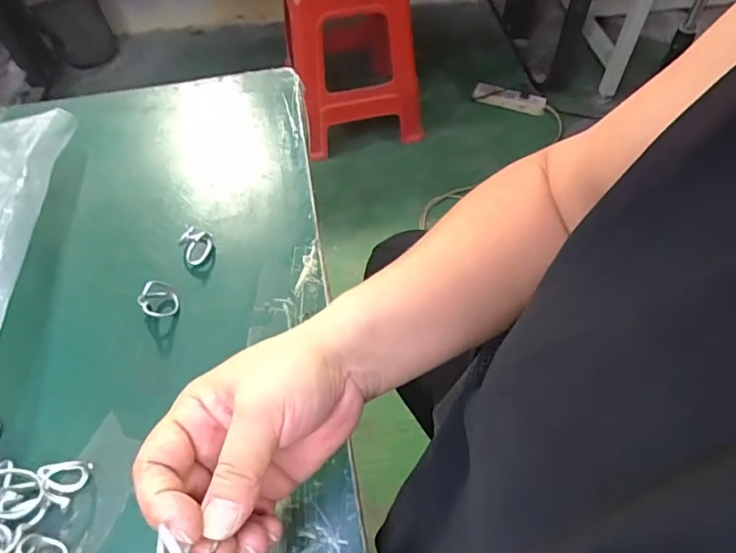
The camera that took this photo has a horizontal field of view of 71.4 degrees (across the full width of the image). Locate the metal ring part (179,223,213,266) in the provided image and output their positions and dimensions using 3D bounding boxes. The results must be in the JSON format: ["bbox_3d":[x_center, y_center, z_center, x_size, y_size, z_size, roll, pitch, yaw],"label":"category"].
[{"bbox_3d":[-0.128,-0.025,0.383,0.024,0.014,0.027,-24,56,-14],"label":"metal ring part"}]

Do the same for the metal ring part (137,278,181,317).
[{"bbox_3d":[-0.145,0.015,0.354,0.024,0.023,0.021,-36,60,-21],"label":"metal ring part"}]

